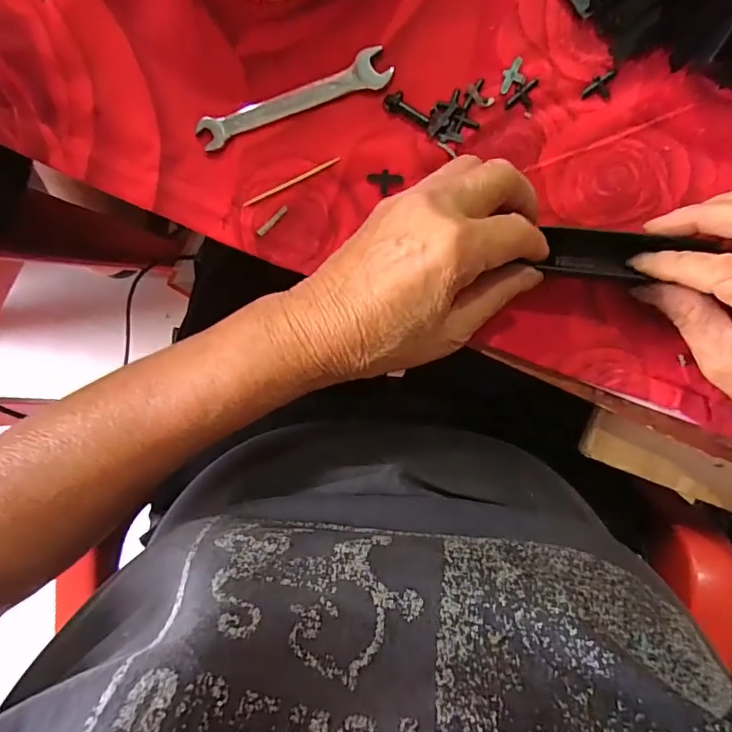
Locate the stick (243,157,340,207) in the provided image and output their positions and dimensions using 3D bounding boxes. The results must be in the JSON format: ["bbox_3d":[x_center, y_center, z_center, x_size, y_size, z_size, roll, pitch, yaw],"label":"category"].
[{"bbox_3d":[-0.044,-0.107,0.294,0.062,0.004,0.004,-24,95,7],"label":"stick"}]

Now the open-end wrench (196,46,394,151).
[{"bbox_3d":[-0.042,-0.153,0.291,0.115,0.004,0.021,-19,95,7],"label":"open-end wrench"}]

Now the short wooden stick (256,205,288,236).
[{"bbox_3d":[-0.056,-0.086,0.298,0.023,0.004,0.005,-42,92,8],"label":"short wooden stick"}]

